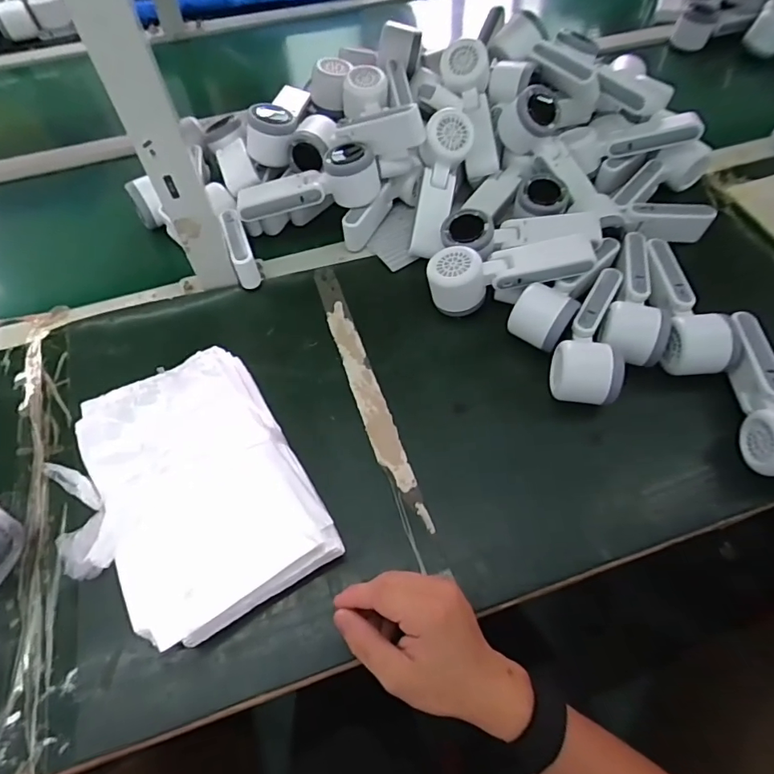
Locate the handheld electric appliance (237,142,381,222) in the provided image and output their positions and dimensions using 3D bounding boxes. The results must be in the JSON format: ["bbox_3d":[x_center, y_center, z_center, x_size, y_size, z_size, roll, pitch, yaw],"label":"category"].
[{"bbox_3d":[-0.091,-0.240,0.571,0.162,0.055,0.057,-7,58,-3],"label":"handheld electric appliance"}]

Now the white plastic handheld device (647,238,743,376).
[{"bbox_3d":[0.305,-0.091,0.505,0.059,0.053,0.163,5,60,2],"label":"white plastic handheld device"}]

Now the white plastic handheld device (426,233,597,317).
[{"bbox_3d":[0.128,-0.124,0.525,0.166,0.049,0.058,-12,60,7],"label":"white plastic handheld device"}]

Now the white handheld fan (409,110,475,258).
[{"bbox_3d":[0.061,-0.232,0.579,0.054,0.051,0.170,11,88,5],"label":"white handheld fan"}]

